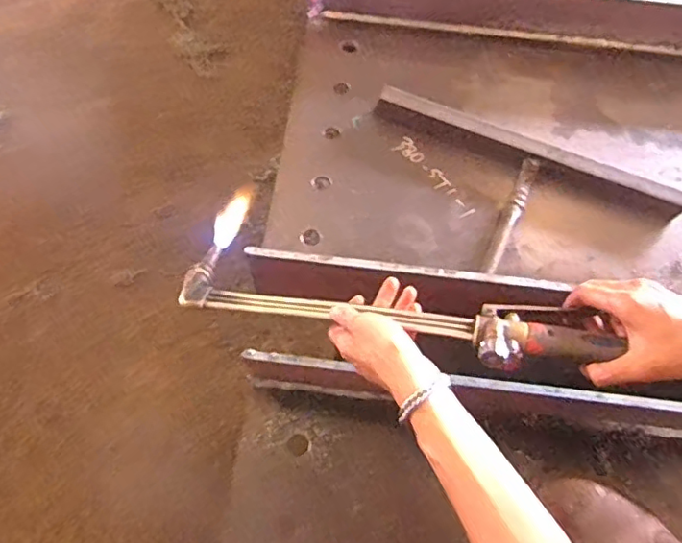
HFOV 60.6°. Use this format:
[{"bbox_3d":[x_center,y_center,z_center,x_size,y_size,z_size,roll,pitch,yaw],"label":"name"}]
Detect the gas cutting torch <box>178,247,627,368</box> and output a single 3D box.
[{"bbox_3d":[0.040,0.040,0.590,0.435,0.066,0.087,7,66,14],"label":"gas cutting torch"}]

